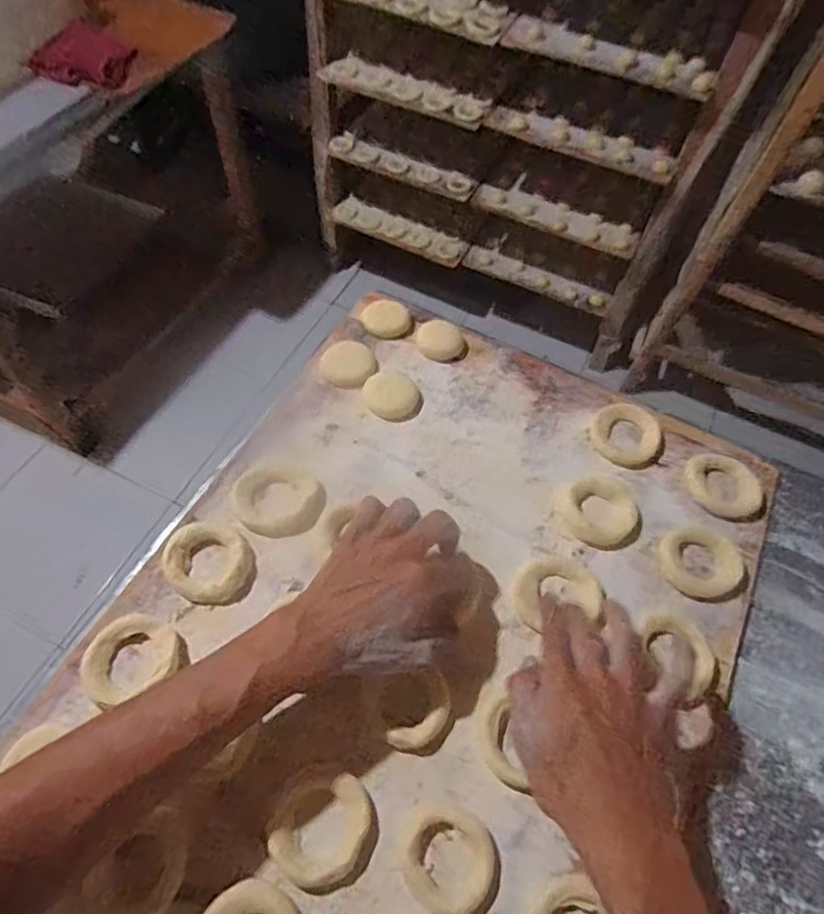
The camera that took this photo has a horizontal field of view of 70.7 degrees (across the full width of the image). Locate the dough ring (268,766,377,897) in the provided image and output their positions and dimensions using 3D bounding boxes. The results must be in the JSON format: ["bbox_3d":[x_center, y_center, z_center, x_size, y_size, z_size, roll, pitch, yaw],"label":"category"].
[{"bbox_3d":[-0.055,0.233,0.364,0.062,0.014,0.062,1,59,-2],"label":"dough ring"}]

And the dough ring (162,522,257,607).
[{"bbox_3d":[-0.154,0.081,0.442,0.067,0.012,0.058,21,60,9],"label":"dough ring"}]

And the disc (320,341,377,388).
[{"bbox_3d":[-0.059,-0.088,0.548,0.047,0.007,0.052,38,64,18],"label":"disc"}]

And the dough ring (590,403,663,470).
[{"bbox_3d":[0.193,-0.019,0.521,0.061,0.012,0.059,1,59,-2],"label":"dough ring"}]

